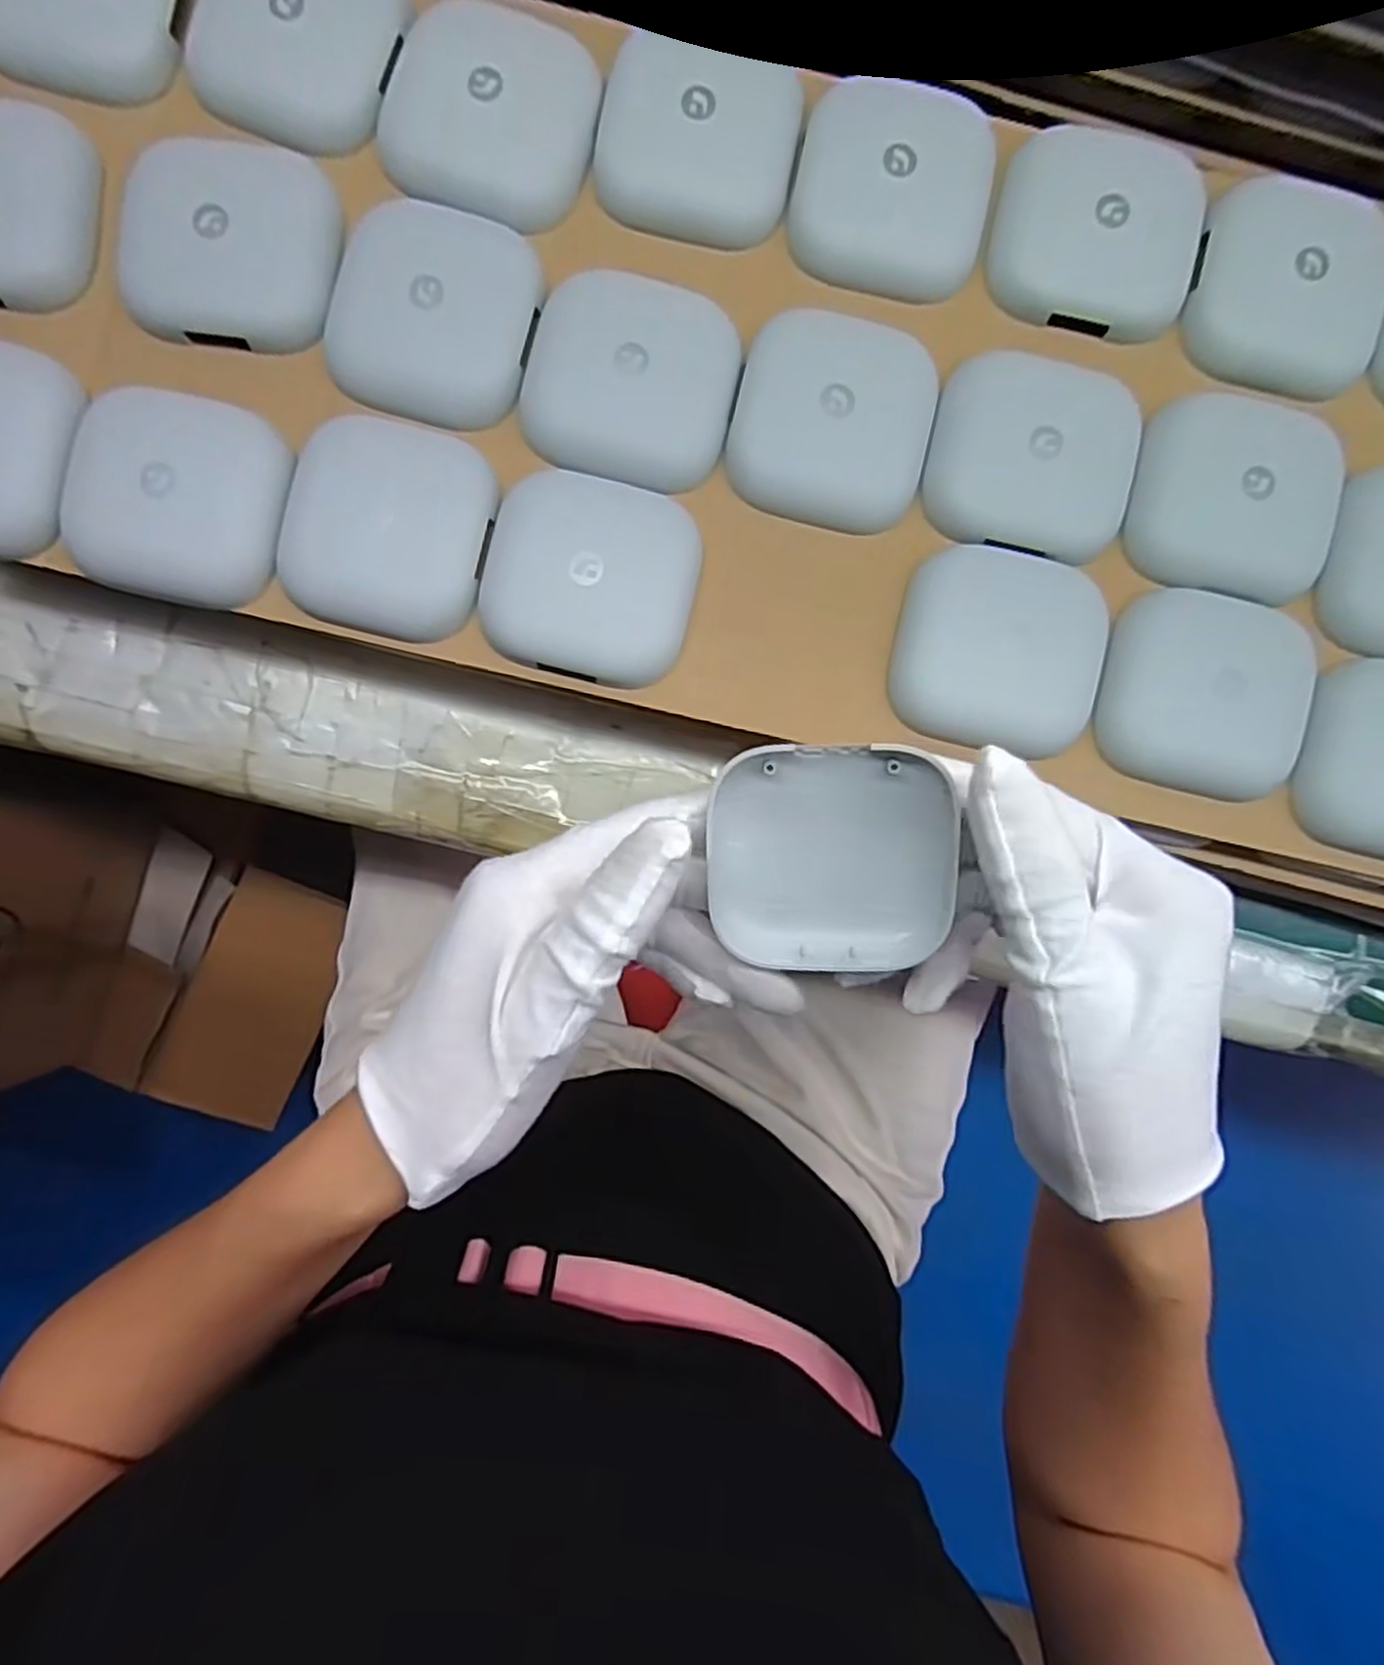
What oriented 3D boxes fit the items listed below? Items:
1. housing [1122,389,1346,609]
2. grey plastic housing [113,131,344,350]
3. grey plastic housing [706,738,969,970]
[{"bbox_3d":[0.180,-0.110,0.255,0.067,0.010,0.061,10,91,-1],"label":"housing"},{"bbox_3d":[-0.147,-0.189,0.247,0.063,0.012,0.062,4,91,-1],"label":"grey plastic housing"},{"bbox_3d":[0.039,0.008,0.224,0.066,0.015,0.066,1,105,5],"label":"grey plastic housing"}]

